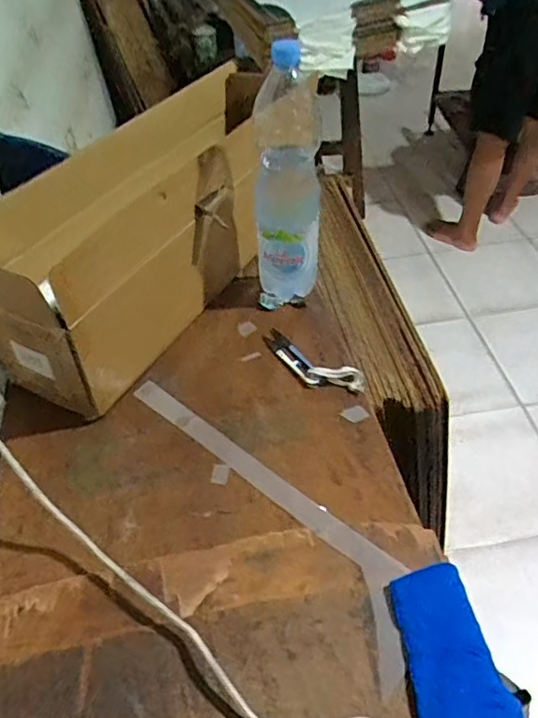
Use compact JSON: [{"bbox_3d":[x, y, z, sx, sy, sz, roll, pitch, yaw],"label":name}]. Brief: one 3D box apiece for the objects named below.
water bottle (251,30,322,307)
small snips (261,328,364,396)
[{"bbox_3d":[0.025,-0.233,0.764,0.096,0.323,0.095,-4,46,2],"label":"water bottle"},{"bbox_3d":[0.050,0.007,0.750,0.156,0.013,0.053,28,55,29],"label":"small snips"}]

